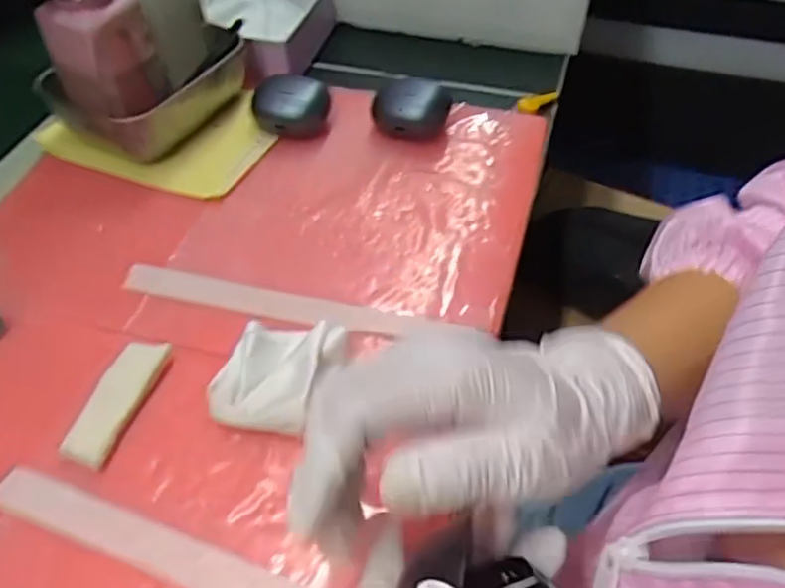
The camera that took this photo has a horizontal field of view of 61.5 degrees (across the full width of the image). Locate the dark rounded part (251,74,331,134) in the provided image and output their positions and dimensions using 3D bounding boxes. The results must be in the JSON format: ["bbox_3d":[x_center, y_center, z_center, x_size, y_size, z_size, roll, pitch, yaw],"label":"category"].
[{"bbox_3d":[-0.074,-0.135,0.478,0.051,0.030,0.040,11,52,10],"label":"dark rounded part"}]

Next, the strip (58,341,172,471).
[{"bbox_3d":[-0.140,0.055,0.337,0.025,0.014,0.068,15,52,13],"label":"strip"}]

